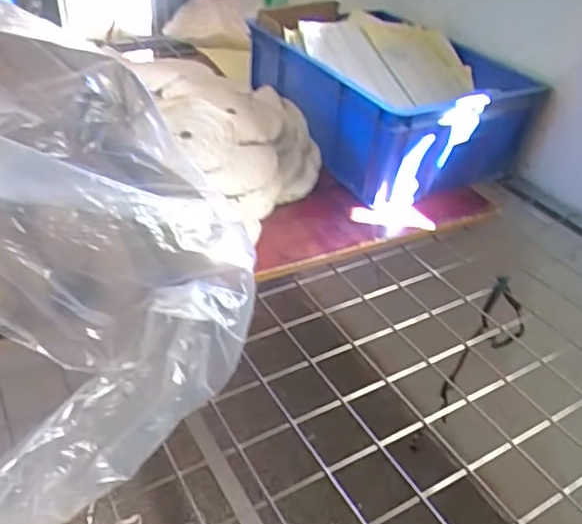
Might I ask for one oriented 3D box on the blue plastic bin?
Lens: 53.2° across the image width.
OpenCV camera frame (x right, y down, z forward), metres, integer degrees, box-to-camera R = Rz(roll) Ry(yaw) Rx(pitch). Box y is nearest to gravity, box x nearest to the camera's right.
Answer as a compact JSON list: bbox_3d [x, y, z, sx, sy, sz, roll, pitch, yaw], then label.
[{"bbox_3d":[0.151,-0.272,1.024,0.265,0.174,0.449,-20,44,-29],"label":"blue plastic bin"}]

